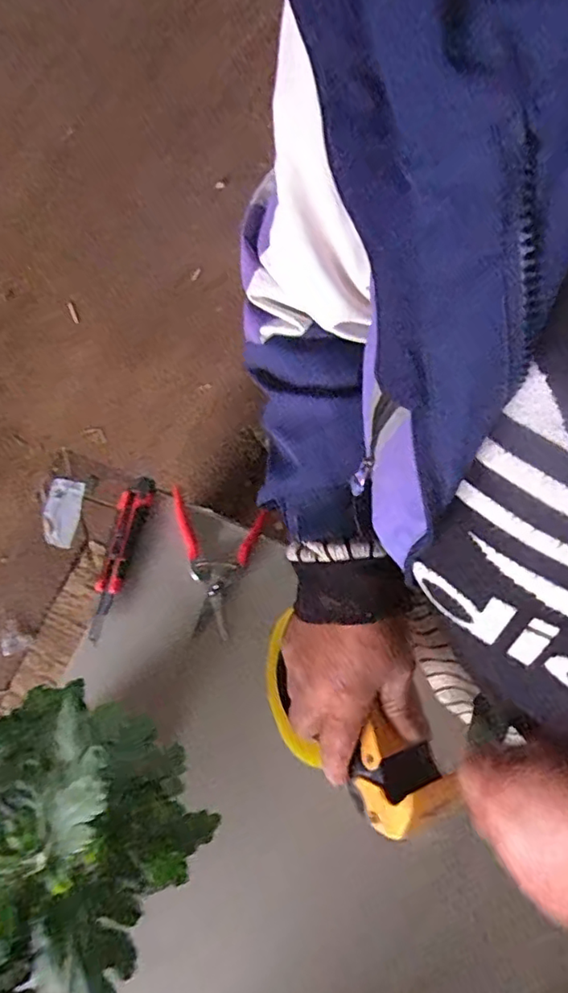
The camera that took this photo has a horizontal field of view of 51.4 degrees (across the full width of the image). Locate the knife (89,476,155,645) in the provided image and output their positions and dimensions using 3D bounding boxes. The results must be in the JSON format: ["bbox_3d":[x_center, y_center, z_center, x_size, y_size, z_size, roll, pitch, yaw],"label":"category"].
[{"bbox_3d":[-0.191,0.066,0.676,0.036,0.025,0.190,14,74,6],"label":"knife"}]

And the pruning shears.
[{"bbox_3d":[-0.089,0.077,0.681,0.111,0.032,0.156,11,73,5],"label":"pruning shears"}]

